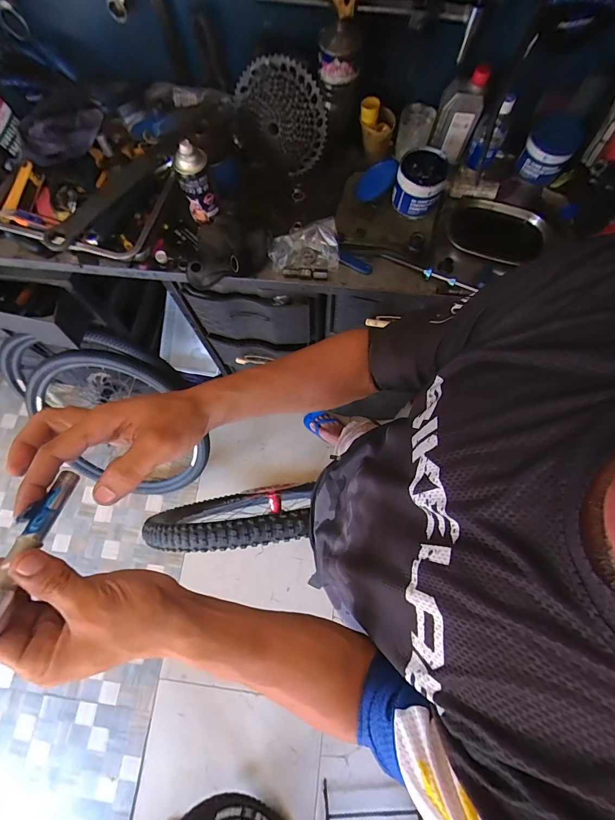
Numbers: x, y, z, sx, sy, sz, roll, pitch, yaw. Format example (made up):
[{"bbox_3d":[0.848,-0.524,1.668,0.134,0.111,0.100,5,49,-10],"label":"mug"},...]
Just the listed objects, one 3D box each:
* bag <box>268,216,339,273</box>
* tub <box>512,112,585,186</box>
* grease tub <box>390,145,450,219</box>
[{"bbox_3d":[-0.007,-0.348,0.759,0.142,0.037,0.102,-2,74,1],"label":"bag"},{"bbox_3d":[0.519,-0.564,0.771,0.095,0.085,0.104,0,74,1],"label":"tub"},{"bbox_3d":[0.240,-0.489,0.764,0.101,0.084,0.109,0,74,1],"label":"grease tub"}]

